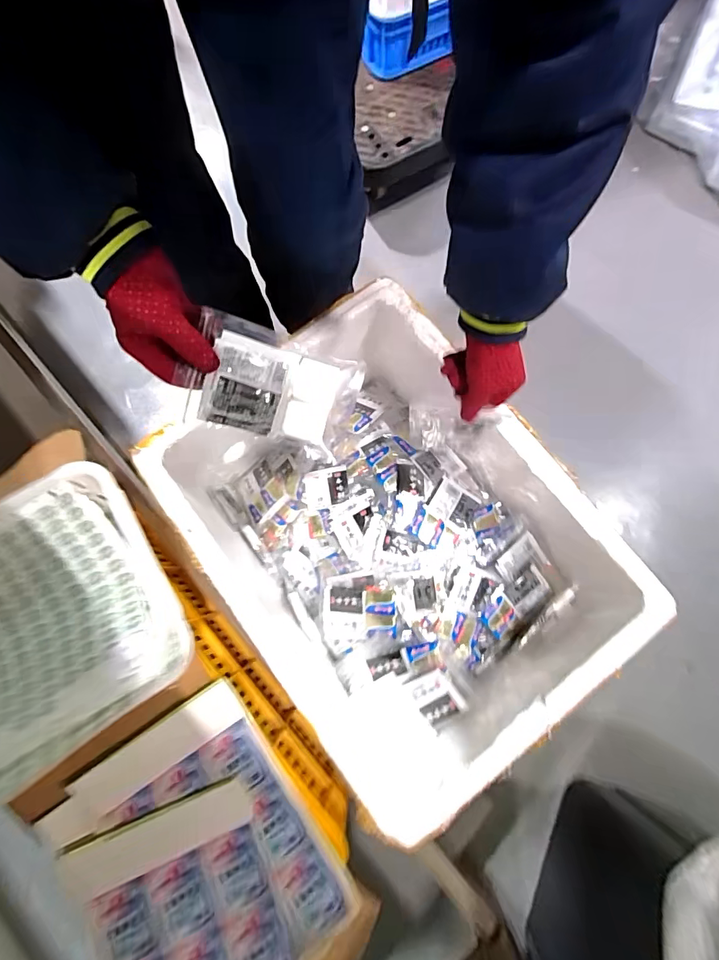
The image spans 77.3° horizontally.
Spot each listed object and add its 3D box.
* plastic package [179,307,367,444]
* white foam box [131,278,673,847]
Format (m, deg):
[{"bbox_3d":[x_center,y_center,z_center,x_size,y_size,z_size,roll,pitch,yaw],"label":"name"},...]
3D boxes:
[{"bbox_3d":[-0.075,-0.087,0.420,0.149,0.011,0.092,10,98,-22],"label":"plastic package"},{"bbox_3d":[0.044,0.085,0.680,0.438,0.228,0.578,-37,80,-6],"label":"white foam box"}]

